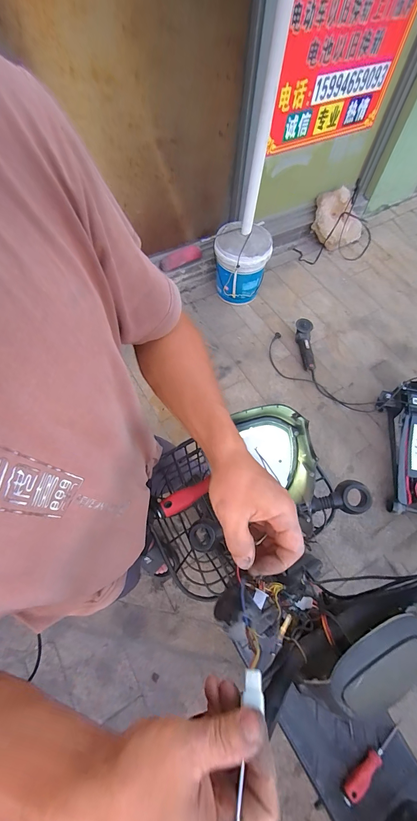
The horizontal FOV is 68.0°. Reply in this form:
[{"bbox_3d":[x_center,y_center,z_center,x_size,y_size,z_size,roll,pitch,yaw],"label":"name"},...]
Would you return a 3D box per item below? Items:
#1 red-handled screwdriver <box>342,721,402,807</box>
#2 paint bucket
[{"bbox_3d":[0.374,0.789,0.692,0.194,0.033,0.034,-28,67,-15],"label":"red-handled screwdriver"},{"bbox_3d":[0.169,-0.761,1.649,0.274,0.353,0.274,1,63,-1],"label":"paint bucket"}]

